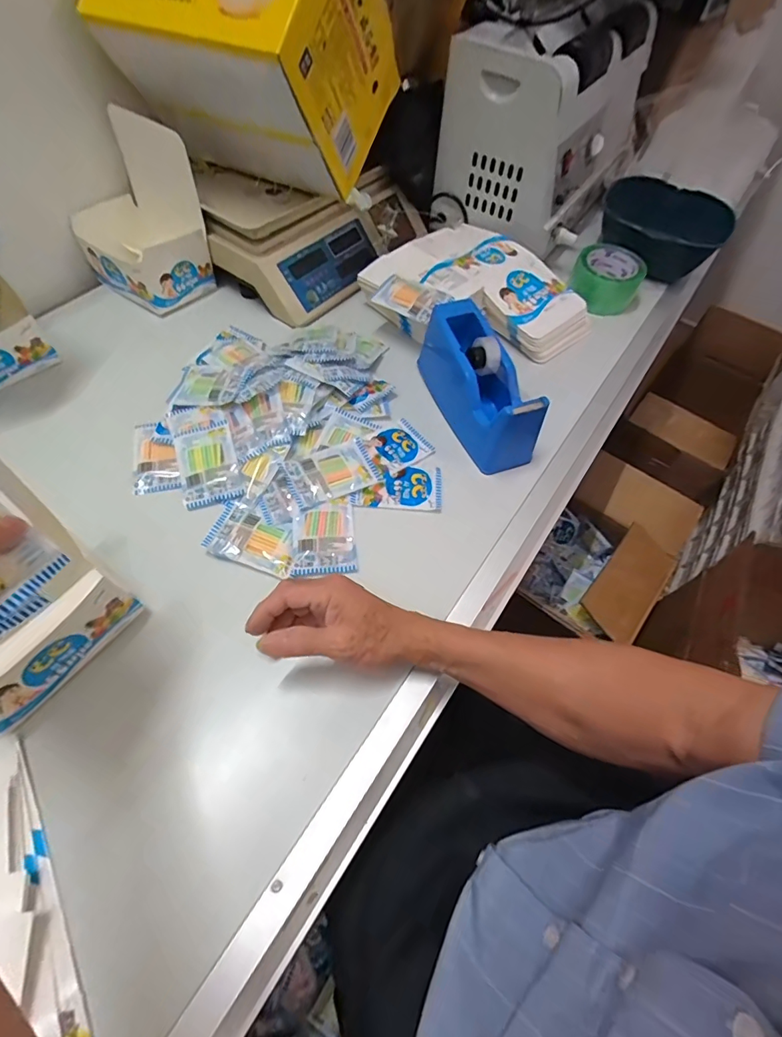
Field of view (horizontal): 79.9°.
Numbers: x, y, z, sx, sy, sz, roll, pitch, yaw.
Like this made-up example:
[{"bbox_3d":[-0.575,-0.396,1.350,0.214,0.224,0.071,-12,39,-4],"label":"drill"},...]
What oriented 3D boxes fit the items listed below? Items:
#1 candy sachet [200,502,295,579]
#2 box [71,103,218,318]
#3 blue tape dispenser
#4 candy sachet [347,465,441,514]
[{"bbox_3d":[-0.139,0.020,0.482,0.093,0.010,0.062,18,59,7],"label":"candy sachet"},{"bbox_3d":[-0.342,-0.404,0.626,0.152,0.176,0.121,31,62,14],"label":"box"},{"bbox_3d":[0.104,-0.157,0.563,0.068,0.104,0.193,-15,61,-13],"label":"blue tape dispenser"},{"bbox_3d":[0.007,-0.037,0.530,0.099,0.009,0.059,3,59,-2],"label":"candy sachet"}]

